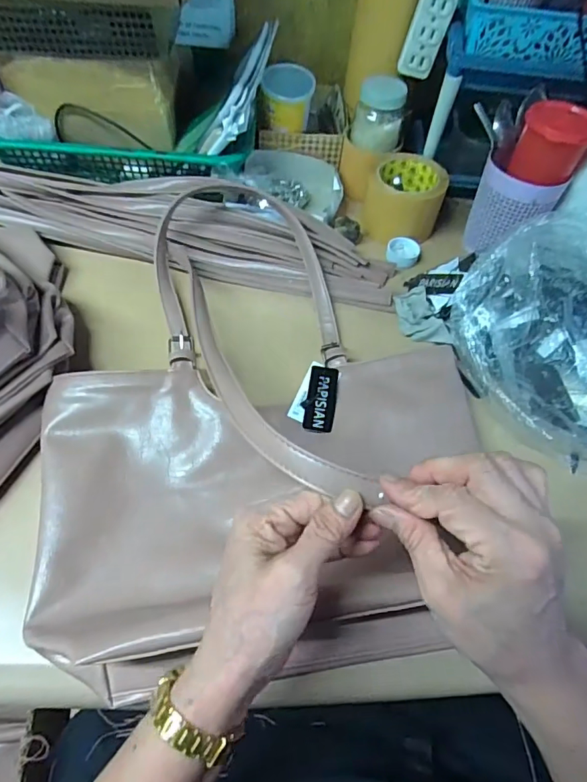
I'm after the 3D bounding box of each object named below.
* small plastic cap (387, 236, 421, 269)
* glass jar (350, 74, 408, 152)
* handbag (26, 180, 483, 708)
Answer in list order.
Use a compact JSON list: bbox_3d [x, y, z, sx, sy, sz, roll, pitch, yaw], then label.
[{"bbox_3d":[0.141,-0.177,0.625,0.042,0.023,0.038,14,57,4],"label":"small plastic cap"},{"bbox_3d":[0.114,-0.356,0.634,0.059,0.081,0.059,2,56,-3],"label":"glass jar"},{"bbox_3d":[-0.019,-0.031,0.436,0.379,0.163,0.495,2,57,-4],"label":"handbag"}]

